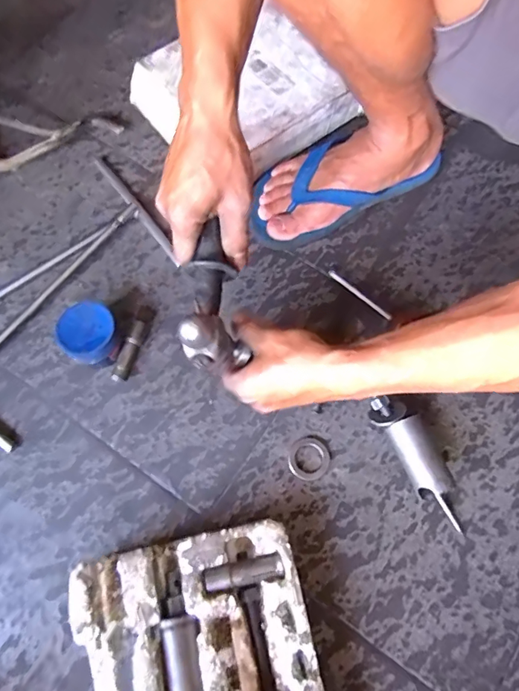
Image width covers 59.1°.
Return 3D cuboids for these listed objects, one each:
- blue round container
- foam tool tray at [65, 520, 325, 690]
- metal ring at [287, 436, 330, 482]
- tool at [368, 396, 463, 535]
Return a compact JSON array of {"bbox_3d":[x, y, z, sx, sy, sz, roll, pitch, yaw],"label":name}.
[{"bbox_3d":[-0.187,-0.012,0.509,0.062,0.053,0.063,0,70,-1],"label":"blue round container"},{"bbox_3d":[-0.048,0.277,0.387,0.187,0.056,0.212,-12,71,-5],"label":"foam tool tray"},{"bbox_3d":[0.051,0.118,0.476,0.042,0.004,0.043,0,70,-1],"label":"metal ring"},{"bbox_3d":[0.161,0.115,0.460,0.036,0.038,0.141,-27,73,-10],"label":"tool"}]

